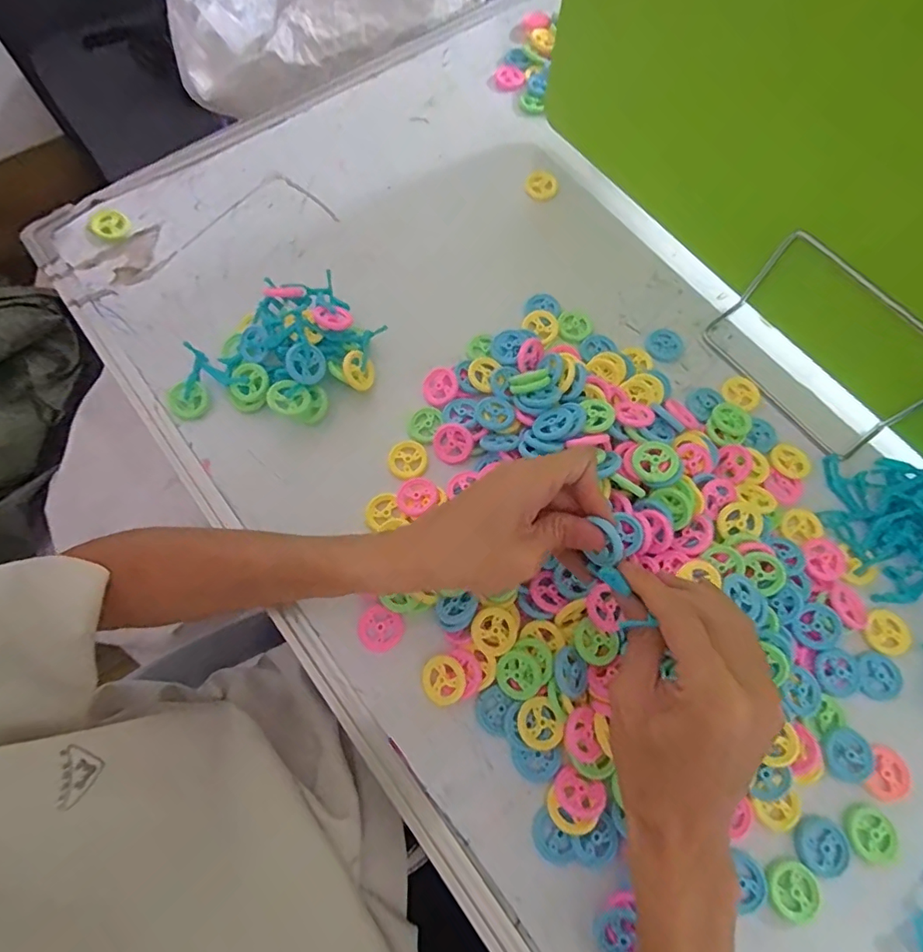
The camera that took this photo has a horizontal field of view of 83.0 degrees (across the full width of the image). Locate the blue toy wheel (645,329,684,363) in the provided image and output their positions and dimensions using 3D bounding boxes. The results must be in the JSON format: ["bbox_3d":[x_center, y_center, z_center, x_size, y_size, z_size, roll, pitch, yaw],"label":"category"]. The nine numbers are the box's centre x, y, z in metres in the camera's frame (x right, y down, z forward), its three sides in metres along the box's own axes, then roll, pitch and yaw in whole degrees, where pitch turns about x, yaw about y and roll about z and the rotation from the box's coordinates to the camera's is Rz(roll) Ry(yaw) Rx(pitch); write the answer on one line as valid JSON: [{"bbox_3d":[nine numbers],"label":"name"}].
[{"bbox_3d":[0.169,-0.108,0.434,0.030,0.005,0.029,0,70,-1],"label":"blue toy wheel"}]

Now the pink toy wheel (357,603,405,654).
[{"bbox_3d":[-0.054,0.102,0.346,0.029,0.006,0.028,0,70,-1],"label":"pink toy wheel"}]

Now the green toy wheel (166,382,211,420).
[{"bbox_3d":[-0.211,-0.058,0.403,0.030,0.006,0.029,-6,92,-6],"label":"green toy wheel"}]

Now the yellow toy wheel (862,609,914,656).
[{"bbox_3d":[0.288,0.105,0.352,0.031,0.004,0.028,-40,75,-14],"label":"yellow toy wheel"}]

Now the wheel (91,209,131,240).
[{"bbox_3d":[-0.315,-0.226,0.467,0.029,0.005,0.029,0,70,-1],"label":"wheel"}]

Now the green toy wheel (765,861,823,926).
[{"bbox_3d":[0.191,0.239,0.299,0.029,0.004,0.029,25,71,8],"label":"green toy wheel"}]

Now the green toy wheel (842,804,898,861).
[{"bbox_3d":[0.246,0.214,0.313,0.029,0.005,0.027,0,70,-1],"label":"green toy wheel"}]

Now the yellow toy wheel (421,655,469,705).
[{"bbox_3d":[-0.011,0.130,0.333,0.027,0.009,0.029,0,70,-1],"label":"yellow toy wheel"}]

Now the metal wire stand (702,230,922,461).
[{"bbox_3d":[0.267,-0.095,0.388,0.055,0.083,0.151,-36,74,-13],"label":"metal wire stand"}]

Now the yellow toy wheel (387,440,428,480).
[{"bbox_3d":[-0.040,-0.012,0.392,0.030,0.007,0.028,0,70,-1],"label":"yellow toy wheel"}]

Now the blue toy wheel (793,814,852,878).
[{"bbox_3d":[0.214,0.219,0.307,0.031,0.004,0.030,0,70,-1],"label":"blue toy wheel"}]

